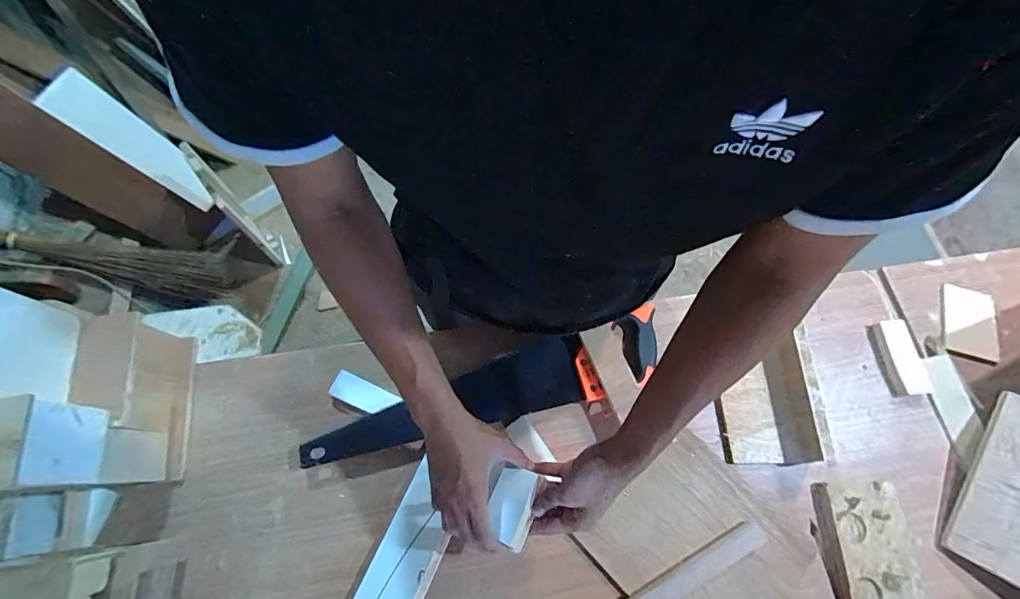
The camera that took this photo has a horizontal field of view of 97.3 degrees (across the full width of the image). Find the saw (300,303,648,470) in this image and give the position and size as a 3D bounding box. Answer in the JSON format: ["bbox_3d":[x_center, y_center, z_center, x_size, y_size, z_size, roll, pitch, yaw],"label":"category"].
[{"bbox_3d":[-0.026,0.129,0.638,0.517,0.024,0.100,-16,71,-6],"label":"saw"}]

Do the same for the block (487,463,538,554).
[{"bbox_3d":[0.002,0.234,0.509,0.048,0.019,0.080,15,70,5],"label":"block"}]

